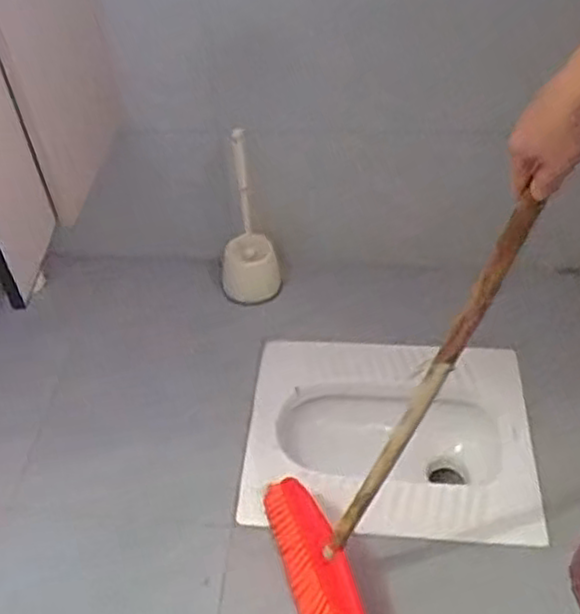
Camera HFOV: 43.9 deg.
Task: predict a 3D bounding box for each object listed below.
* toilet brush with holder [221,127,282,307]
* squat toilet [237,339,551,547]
[{"bbox_3d":[-0.100,-0.180,1.593,0.127,0.401,0.116,-8,45,0],"label":"toilet brush with holder"},{"bbox_3d":[0.204,0.292,1.467,0.537,0.232,0.469,0,45,7],"label":"squat toilet"}]

